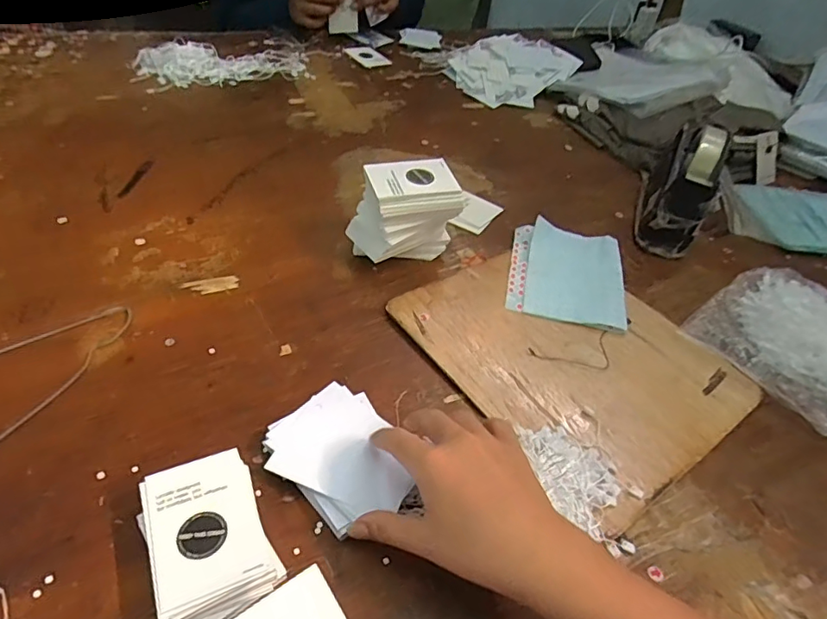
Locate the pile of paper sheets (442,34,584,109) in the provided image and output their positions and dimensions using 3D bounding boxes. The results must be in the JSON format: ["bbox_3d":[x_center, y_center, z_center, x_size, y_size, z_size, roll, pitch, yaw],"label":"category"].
[{"bbox_3d":[0.183,-0.466,1.001,0.192,0.050,0.250,29,48,22],"label":"pile of paper sheets"}]

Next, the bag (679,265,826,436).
[{"bbox_3d":[0.390,0.032,0.526,0.165,0.037,0.174,-27,53,-30],"label":"bag"}]

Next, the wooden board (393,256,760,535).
[{"bbox_3d":[0.148,0.038,0.508,0.233,0.008,0.284,-25,52,-29],"label":"wooden board"}]

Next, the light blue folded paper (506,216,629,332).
[{"bbox_3d":[0.173,-0.044,0.588,0.123,0.011,0.155,12,44,6],"label":"light blue folded paper"}]

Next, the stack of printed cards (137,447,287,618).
[{"bbox_3d":[-0.132,0.148,0.340,0.069,0.029,0.101,-19,49,-24],"label":"stack of printed cards"}]

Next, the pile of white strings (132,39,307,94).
[{"bbox_3d":[-0.318,-0.423,0.892,0.287,0.036,0.123,-14,47,-20],"label":"pile of white strings"}]

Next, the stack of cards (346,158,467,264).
[{"bbox_3d":[-0.011,-0.103,0.570,0.106,0.088,0.072,-17,49,-23],"label":"stack of cards"}]

